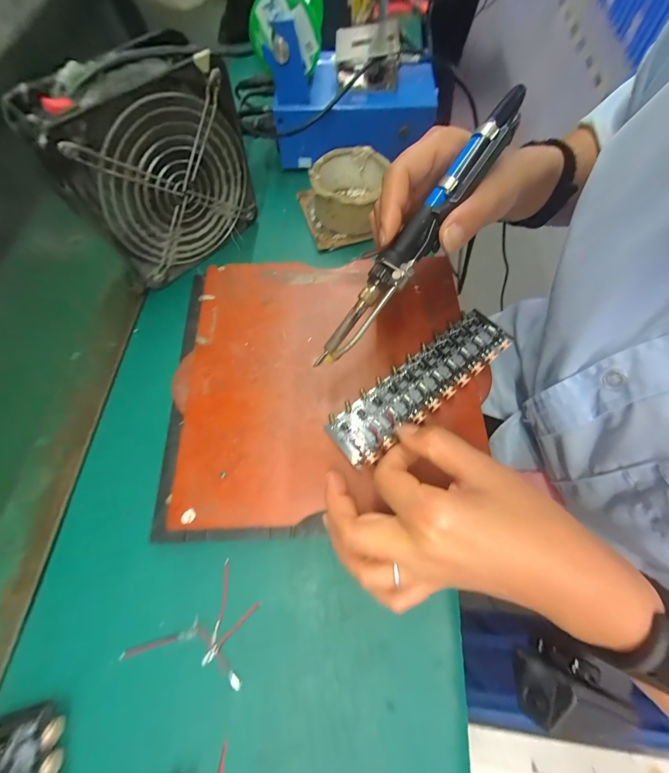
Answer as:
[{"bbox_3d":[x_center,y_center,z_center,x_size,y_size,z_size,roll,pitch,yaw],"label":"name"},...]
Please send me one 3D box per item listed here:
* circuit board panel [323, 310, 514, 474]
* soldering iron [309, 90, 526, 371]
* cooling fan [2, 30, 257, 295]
[{"bbox_3d":[0.068,-0.004,0.245,0.161,0.007,0.045,-37,71,-12],"label":"circuit board panel"},{"bbox_3d":[0.055,-0.100,0.202,0.025,0.018,0.204,39,96,16],"label":"soldering iron"},{"bbox_3d":[-0.153,-0.185,0.281,0.060,0.149,0.148,37,70,15],"label":"cooling fan"}]

